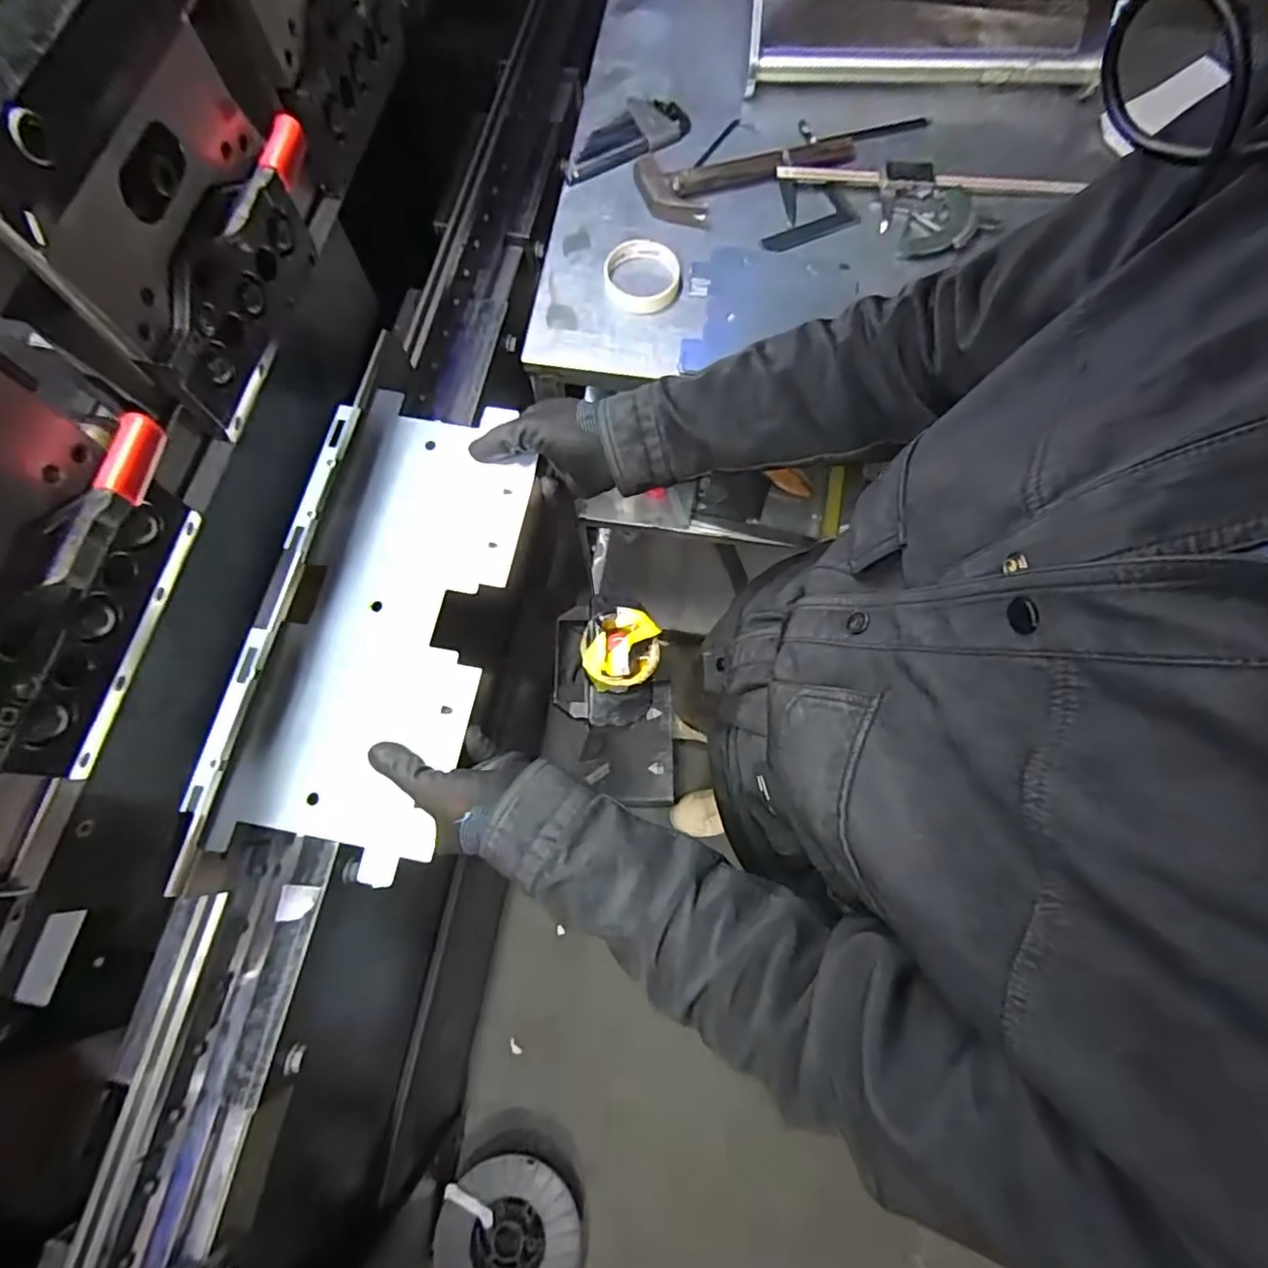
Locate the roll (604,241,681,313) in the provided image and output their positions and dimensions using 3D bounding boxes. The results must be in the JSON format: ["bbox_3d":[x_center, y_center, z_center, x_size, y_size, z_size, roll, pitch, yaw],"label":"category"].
[{"bbox_3d":[0.009,-0.392,0.676,0.081,0.018,0.087,0,72,-1],"label":"roll"}]

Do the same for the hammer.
[{"bbox_3d":[0.140,-0.533,0.712,0.266,0.024,0.096,-16,73,-6],"label":"hammer"}]

